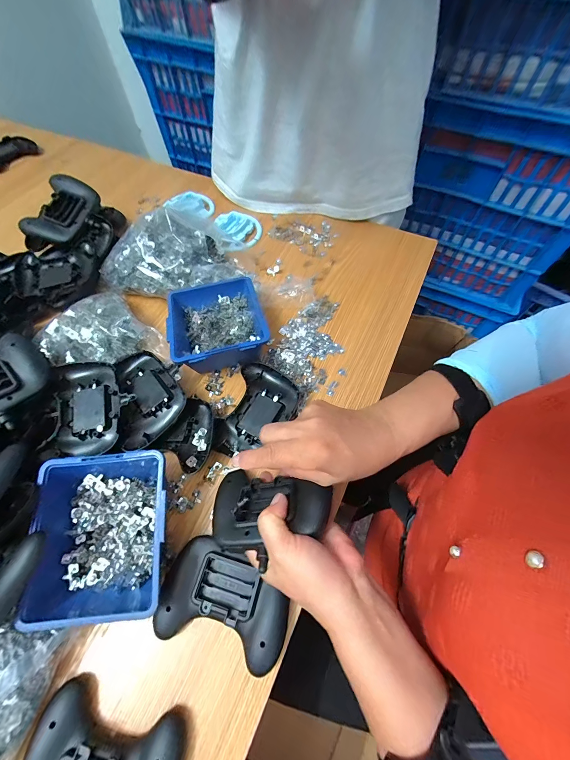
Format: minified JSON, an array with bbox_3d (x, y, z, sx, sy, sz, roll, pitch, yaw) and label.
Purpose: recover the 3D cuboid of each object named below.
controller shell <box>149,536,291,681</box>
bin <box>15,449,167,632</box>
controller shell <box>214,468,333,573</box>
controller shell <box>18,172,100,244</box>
[{"bbox_3d":[-0.056,0.208,0.289,0.118,0.023,0.082,14,62,6],"label":"controller shell"},{"bbox_3d":[-0.177,0.150,0.295,0.127,0.062,0.137,-4,62,-4],"label":"bin"},{"bbox_3d":[-0.018,0.129,0.290,0.118,0.034,0.076,1,43,25],"label":"controller shell"},{"bbox_3d":[-0.363,-0.275,0.492,0.088,0.028,0.118,22,77,-4],"label":"controller shell"}]

